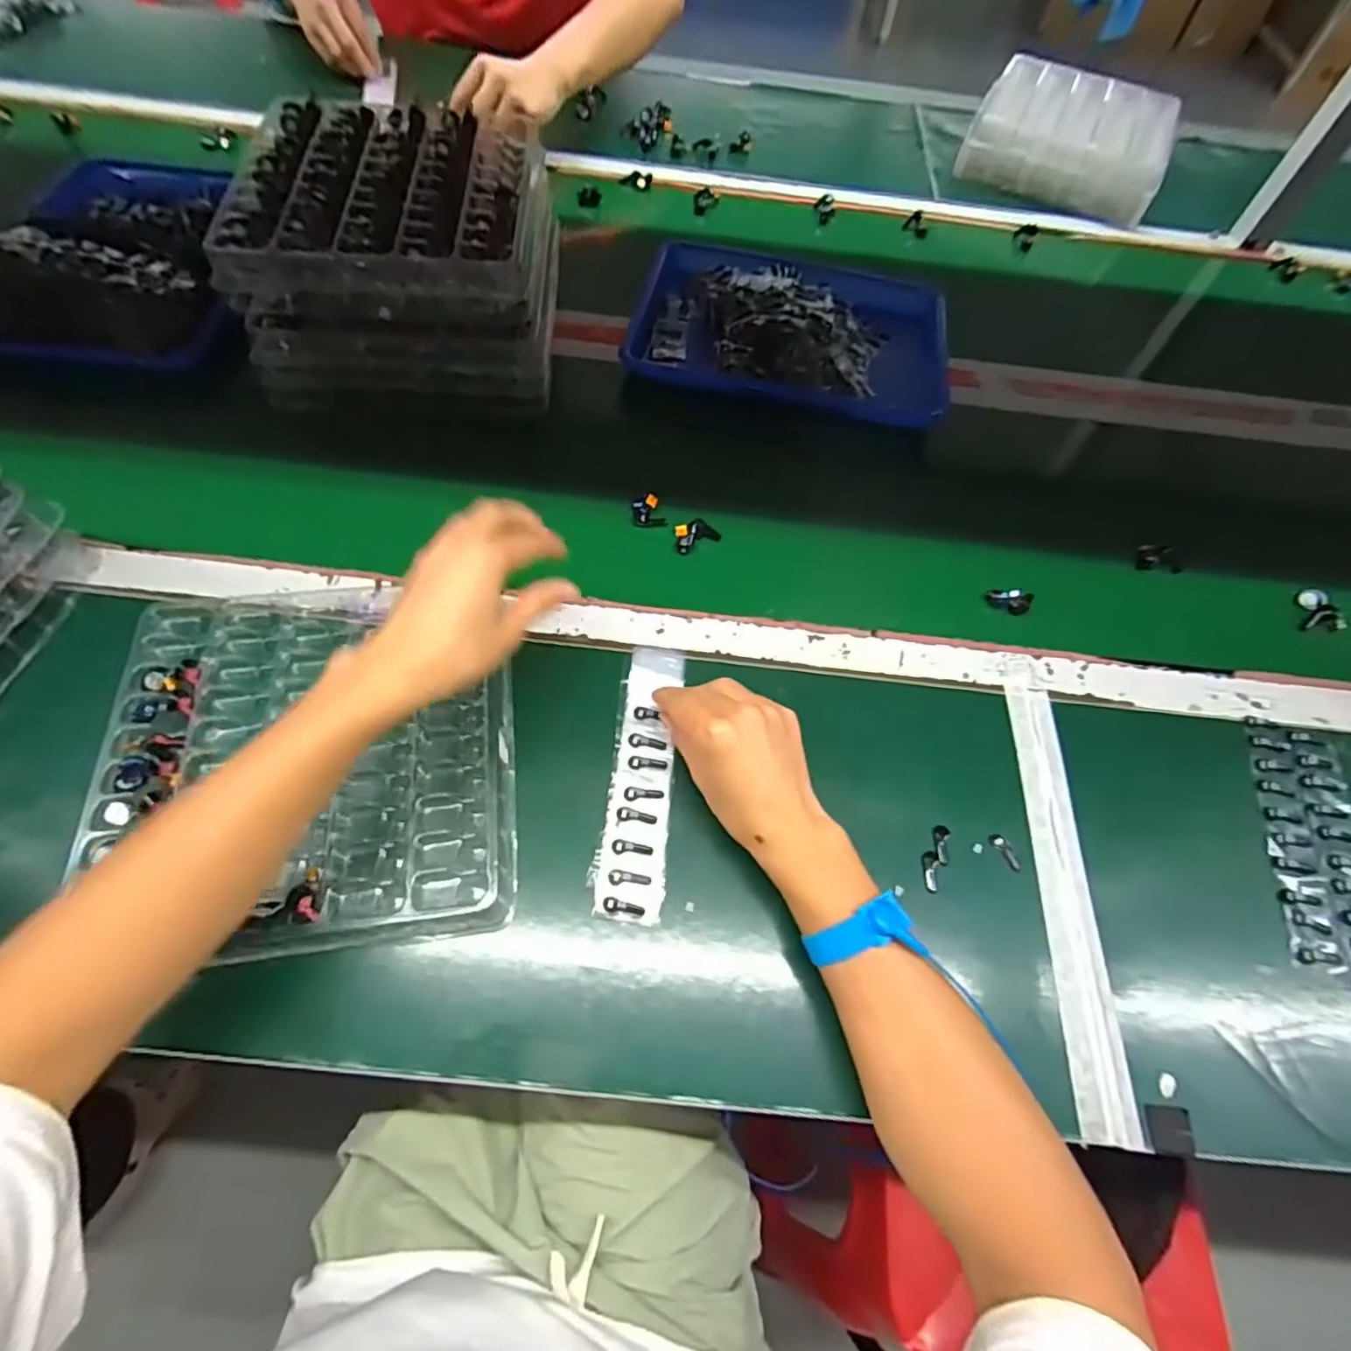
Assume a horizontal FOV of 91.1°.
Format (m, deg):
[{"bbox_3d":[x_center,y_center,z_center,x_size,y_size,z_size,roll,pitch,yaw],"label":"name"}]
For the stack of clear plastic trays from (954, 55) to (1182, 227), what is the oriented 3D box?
[{"bbox_3d":[0.572,-0.786,0.965,0.264,0.068,0.261,23,62,8],"label":"stack of clear plastic trays"}]

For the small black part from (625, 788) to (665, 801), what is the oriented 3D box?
[{"bbox_3d":[-0.022,0.083,0.464,0.027,0.004,0.009,-2,61,-5],"label":"small black part"}]

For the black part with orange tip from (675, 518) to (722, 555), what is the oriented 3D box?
[{"bbox_3d":[0.018,-0.126,0.588,0.040,0.012,0.026,-21,64,-15],"label":"black part with orange tip"}]

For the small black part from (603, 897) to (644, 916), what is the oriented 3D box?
[{"bbox_3d":[-0.033,0.148,0.423,0.026,0.006,0.009,16,60,-10],"label":"small black part"}]

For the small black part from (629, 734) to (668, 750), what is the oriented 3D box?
[{"bbox_3d":[-0.020,0.049,0.483,0.028,0.004,0.011,10,61,1],"label":"small black part"}]

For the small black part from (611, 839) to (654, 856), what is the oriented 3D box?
[{"bbox_3d":[-0.029,0.116,0.443,0.027,0.007,0.009,7,61,-1],"label":"small black part"}]

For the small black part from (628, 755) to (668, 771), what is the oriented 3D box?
[{"bbox_3d":[-0.019,0.063,0.476,0.027,0.004,0.012,3,61,-3],"label":"small black part"}]

